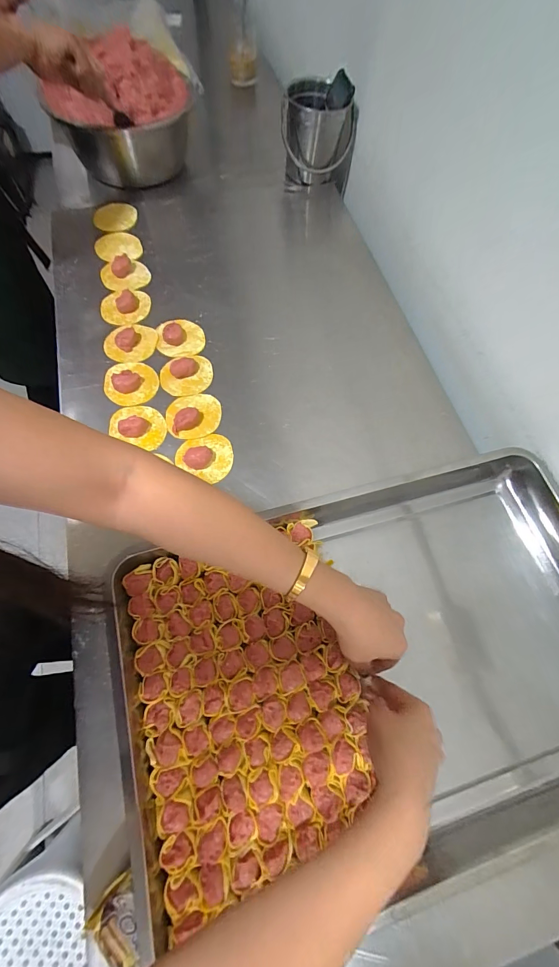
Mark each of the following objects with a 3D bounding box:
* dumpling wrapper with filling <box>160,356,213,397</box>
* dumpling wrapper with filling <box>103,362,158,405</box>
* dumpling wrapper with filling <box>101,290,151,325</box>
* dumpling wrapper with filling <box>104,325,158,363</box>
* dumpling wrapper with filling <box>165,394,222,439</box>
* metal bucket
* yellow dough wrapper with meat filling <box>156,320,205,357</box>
[{"bbox_3d":[-0.149,-0.176,0.581,0.082,0.018,0.068,-23,68,-13],"label":"dumpling wrapper with filling"},{"bbox_3d":[-0.236,-0.164,0.573,0.080,0.021,0.079,1,64,-2],"label":"dumpling wrapper with filling"},{"bbox_3d":[-0.271,-0.310,0.635,0.084,0.025,0.062,-14,66,-9],"label":"dumpling wrapper with filling"},{"bbox_3d":[-0.252,-0.243,0.606,0.079,0.019,0.079,7,64,1],"label":"dumpling wrapper with filling"},{"bbox_3d":[-0.132,-0.108,0.552,0.083,0.020,0.074,-21,67,-12],"label":"dumpling wrapper with filling"},{"bbox_3d":[0.073,-0.693,0.731,0.139,0.157,0.139,6,64,1],"label":"metal bucket"},{"bbox_3d":[-0.169,-0.251,0.612,0.078,0.025,0.071,-10,65,-7],"label":"yellow dough wrapper with meat filling"}]

